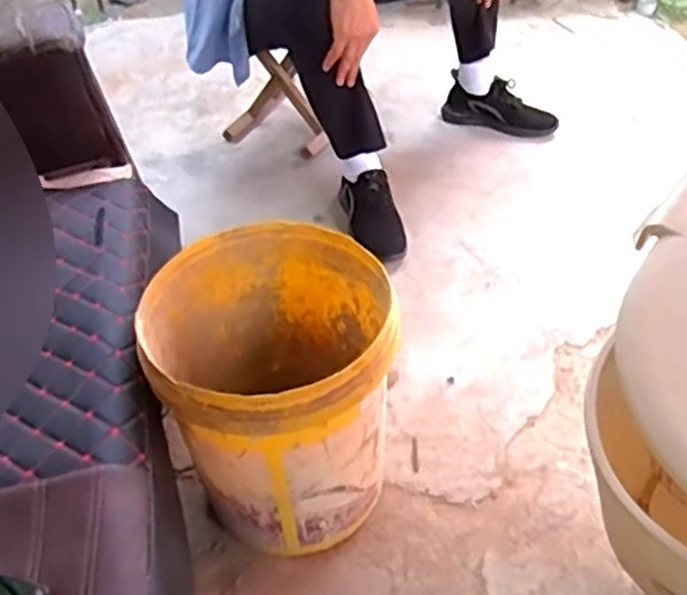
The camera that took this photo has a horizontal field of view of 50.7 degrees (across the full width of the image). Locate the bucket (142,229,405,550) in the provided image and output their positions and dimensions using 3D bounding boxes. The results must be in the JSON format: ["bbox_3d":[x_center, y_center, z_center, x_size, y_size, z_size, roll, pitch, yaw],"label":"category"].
[{"bbox_3d":[-0.084,0.139,0.971,0.294,0.349,0.303,-4,43,4],"label":"bucket"}]

